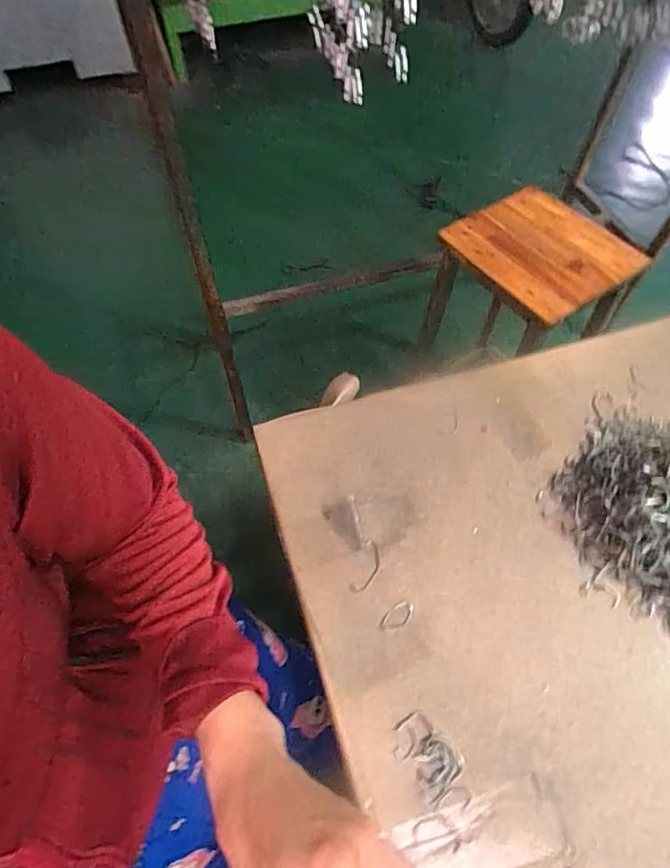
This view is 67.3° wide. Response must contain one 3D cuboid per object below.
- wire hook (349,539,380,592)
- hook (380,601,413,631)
[{"bbox_3d":[0.031,0.123,0.464,0.019,0.004,0.050,18,60,10],"label":"wire hook"},{"bbox_3d":[0.055,0.160,0.441,0.034,0.004,0.018,-30,63,-17],"label":"hook"}]

